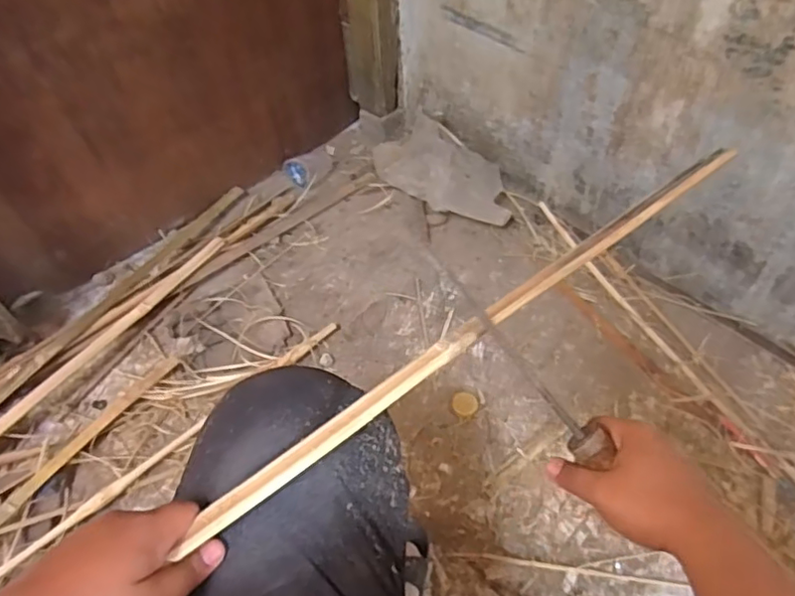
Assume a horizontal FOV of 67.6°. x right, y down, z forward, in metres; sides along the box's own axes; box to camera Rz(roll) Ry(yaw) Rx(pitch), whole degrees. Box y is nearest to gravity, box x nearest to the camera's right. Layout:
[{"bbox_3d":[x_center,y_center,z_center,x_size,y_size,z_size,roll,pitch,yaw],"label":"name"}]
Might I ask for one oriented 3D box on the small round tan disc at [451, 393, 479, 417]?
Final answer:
[{"bbox_3d":[0.103,0.163,0.906,0.038,0.006,0.039,-1,52,2],"label":"small round tan disc"}]

